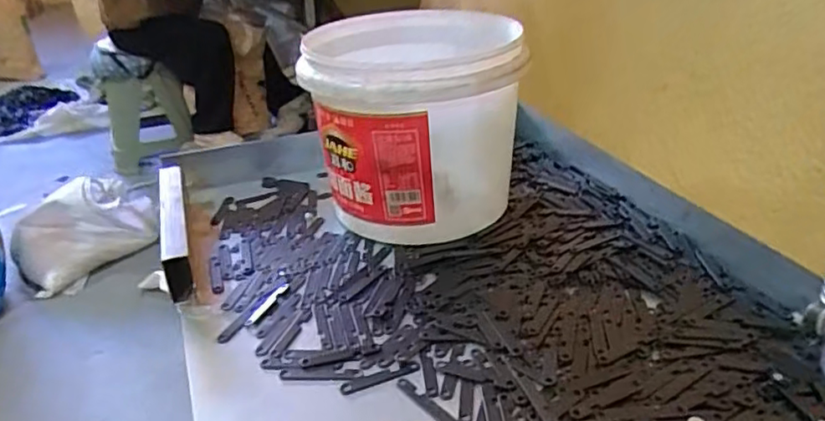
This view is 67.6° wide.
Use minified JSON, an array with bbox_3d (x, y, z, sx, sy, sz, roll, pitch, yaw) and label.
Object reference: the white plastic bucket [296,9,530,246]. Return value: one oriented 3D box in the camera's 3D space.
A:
[{"bbox_3d":[0.001,-0.078,0.550,0.176,0.153,0.186,-2,29,1],"label":"white plastic bucket"}]

